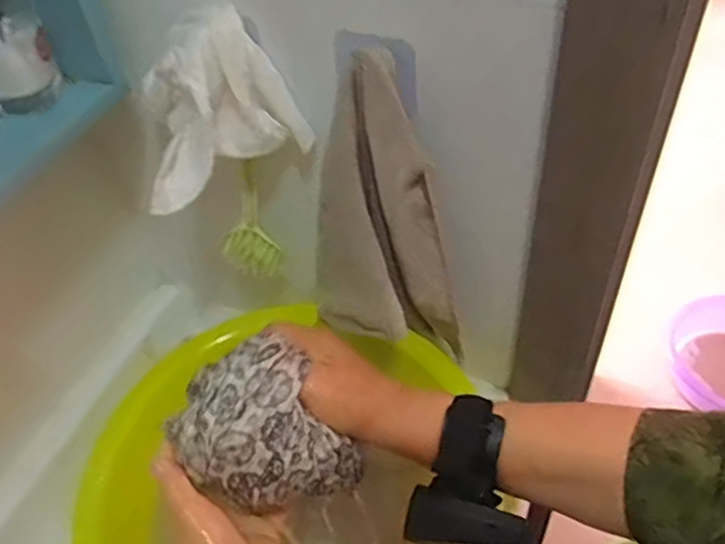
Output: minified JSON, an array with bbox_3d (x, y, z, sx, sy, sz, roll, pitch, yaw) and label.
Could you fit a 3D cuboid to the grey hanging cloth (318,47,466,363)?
[{"bbox_3d":[0.012,-0.027,0.501,0.124,0.263,0.072,16,51,20],"label":"grey hanging cloth"}]

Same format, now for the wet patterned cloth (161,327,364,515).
[{"bbox_3d":[-0.064,0.089,0.390,0.098,0.064,0.086,-18,48,-10],"label":"wet patterned cloth"}]

